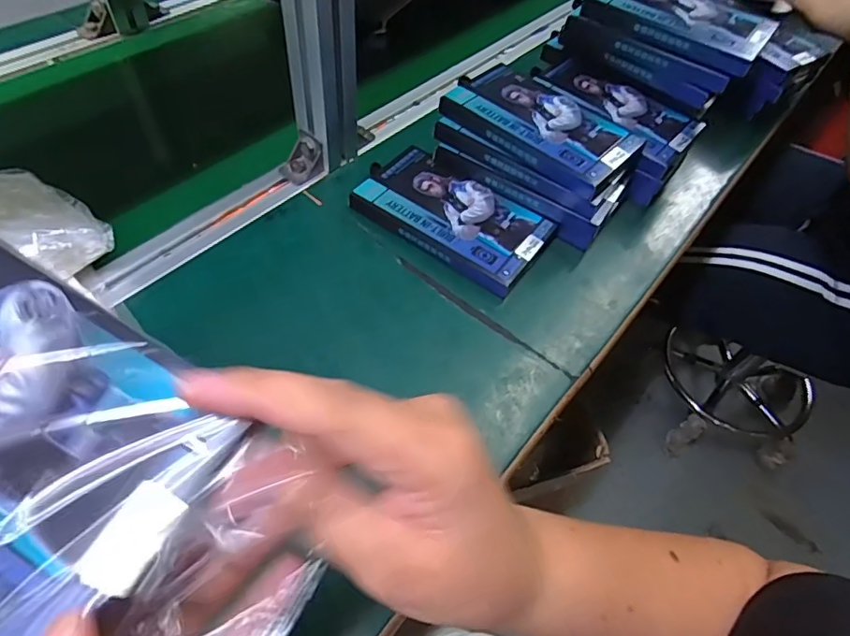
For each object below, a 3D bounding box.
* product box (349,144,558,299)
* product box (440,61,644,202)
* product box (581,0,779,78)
[{"bbox_3d":[0.024,-0.090,0.471,0.166,0.024,0.094,32,57,17],"label":"product box"},{"bbox_3d":[0.108,-0.177,0.478,0.163,0.019,0.100,35,58,19],"label":"product box"},{"bbox_3d":[0.245,-0.291,0.508,0.162,0.020,0.092,32,57,17],"label":"product box"}]

